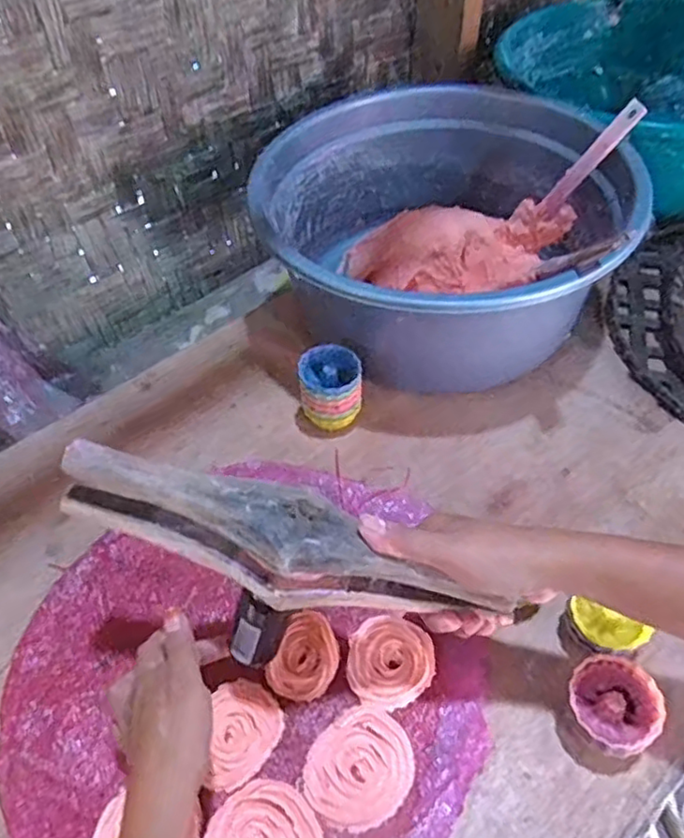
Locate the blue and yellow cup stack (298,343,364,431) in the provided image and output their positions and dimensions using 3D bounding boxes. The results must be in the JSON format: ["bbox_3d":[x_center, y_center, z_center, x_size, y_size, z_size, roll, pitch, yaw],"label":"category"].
[{"bbox_3d":[-0.011,-0.033,0.662,0.061,0.060,0.059,-8,49,-4],"label":"blue and yellow cup stack"}]

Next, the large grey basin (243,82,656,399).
[{"bbox_3d":[0.113,-0.204,0.730,0.379,0.172,0.387,-2,49,2],"label":"large grey basin"}]

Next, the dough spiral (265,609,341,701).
[{"bbox_3d":[-0.028,0.190,0.517,0.050,0.010,0.069,16,52,16],"label":"dough spiral"}]

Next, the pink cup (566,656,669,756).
[{"bbox_3d":[0.197,0.213,0.472,0.058,0.046,0.063,-2,49,2],"label":"pink cup"}]

